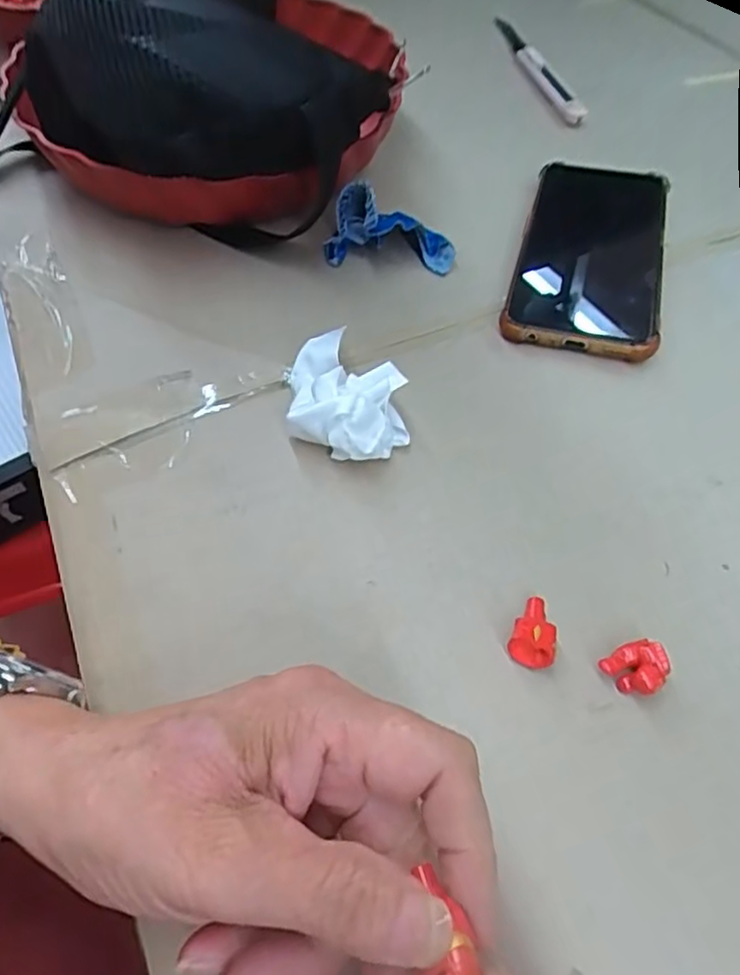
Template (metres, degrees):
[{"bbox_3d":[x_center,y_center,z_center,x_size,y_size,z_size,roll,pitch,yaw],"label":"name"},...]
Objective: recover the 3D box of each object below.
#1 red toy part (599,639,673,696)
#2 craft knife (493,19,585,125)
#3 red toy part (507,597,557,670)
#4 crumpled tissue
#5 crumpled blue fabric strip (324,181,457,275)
[{"bbox_3d":[0.098,0.067,0.239,0.021,0.012,0.018,-23,59,-12],"label":"red toy part"},{"bbox_3d":[0.131,-0.334,0.513,0.019,0.009,0.177,-9,58,-3],"label":"craft knife"},{"bbox_3d":[0.062,0.053,0.246,0.016,0.014,0.026,16,60,12],"label":"red toy part"},{"bbox_3d":[-0.011,-0.043,0.297,0.051,0.032,0.068,-4,57,0],"label":"crumpled tissue"},{"bbox_3d":[0.014,-0.144,0.368,0.071,0.043,0.031,13,58,-5],"label":"crumpled blue fabric strip"}]

